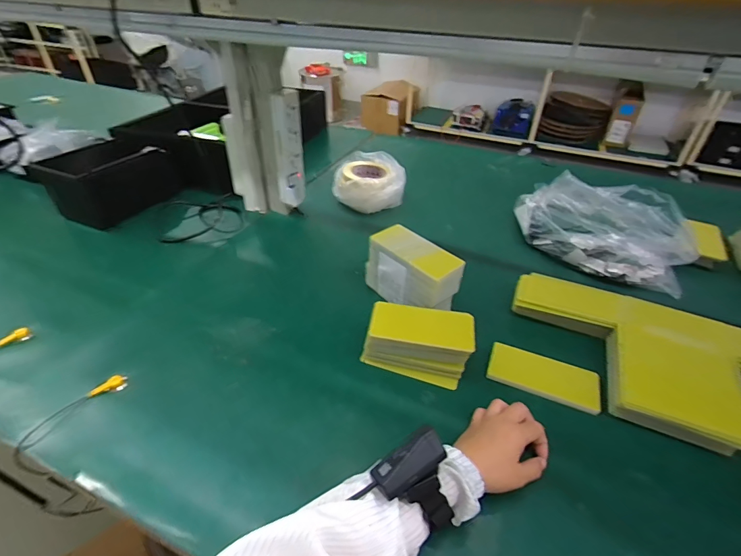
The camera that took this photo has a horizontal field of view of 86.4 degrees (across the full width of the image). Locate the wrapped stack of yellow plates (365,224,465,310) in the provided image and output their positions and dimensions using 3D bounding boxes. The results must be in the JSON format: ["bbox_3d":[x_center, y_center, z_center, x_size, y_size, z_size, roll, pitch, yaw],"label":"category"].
[{"bbox_3d":[0.069,-0.005,0.644,0.070,0.108,0.158,-30,48,-33],"label":"wrapped stack of yellow plates"}]

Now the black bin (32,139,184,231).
[{"bbox_3d":[-0.575,-0.223,0.886,0.155,0.116,0.247,14,40,15],"label":"black bin"}]

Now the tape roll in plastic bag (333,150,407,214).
[{"bbox_3d":[-0.010,-0.227,0.937,0.166,0.082,0.136,28,46,29],"label":"tape roll in plastic bag"}]

